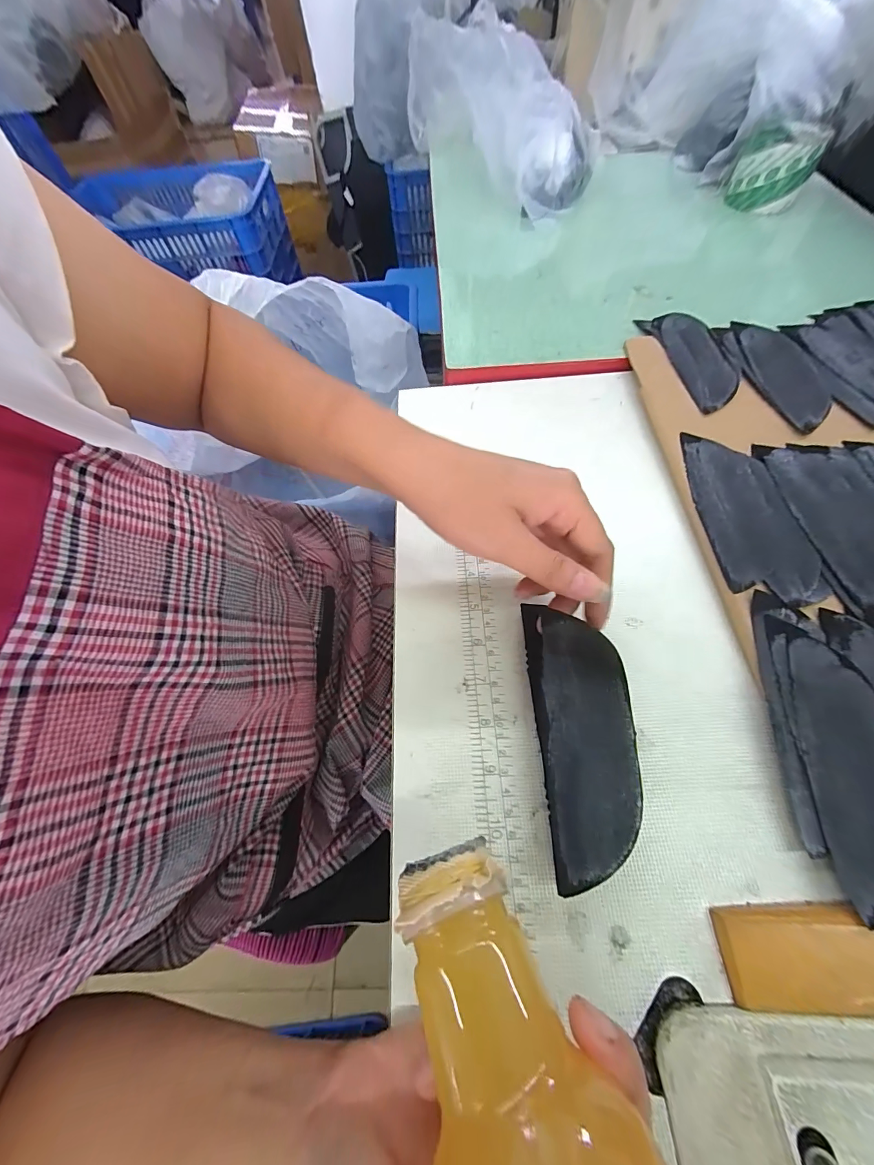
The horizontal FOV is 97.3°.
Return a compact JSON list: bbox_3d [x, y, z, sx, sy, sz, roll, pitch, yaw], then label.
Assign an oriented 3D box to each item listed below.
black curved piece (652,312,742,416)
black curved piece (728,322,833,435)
[{"bbox_3d":[0.235,-0.200,0.343,0.043,0.009,0.121,-9,63,-1],"label":"black curved piece"},{"bbox_3d":[0.293,-0.179,0.327,0.053,0.005,0.134,-1,63,3],"label":"black curved piece"}]

